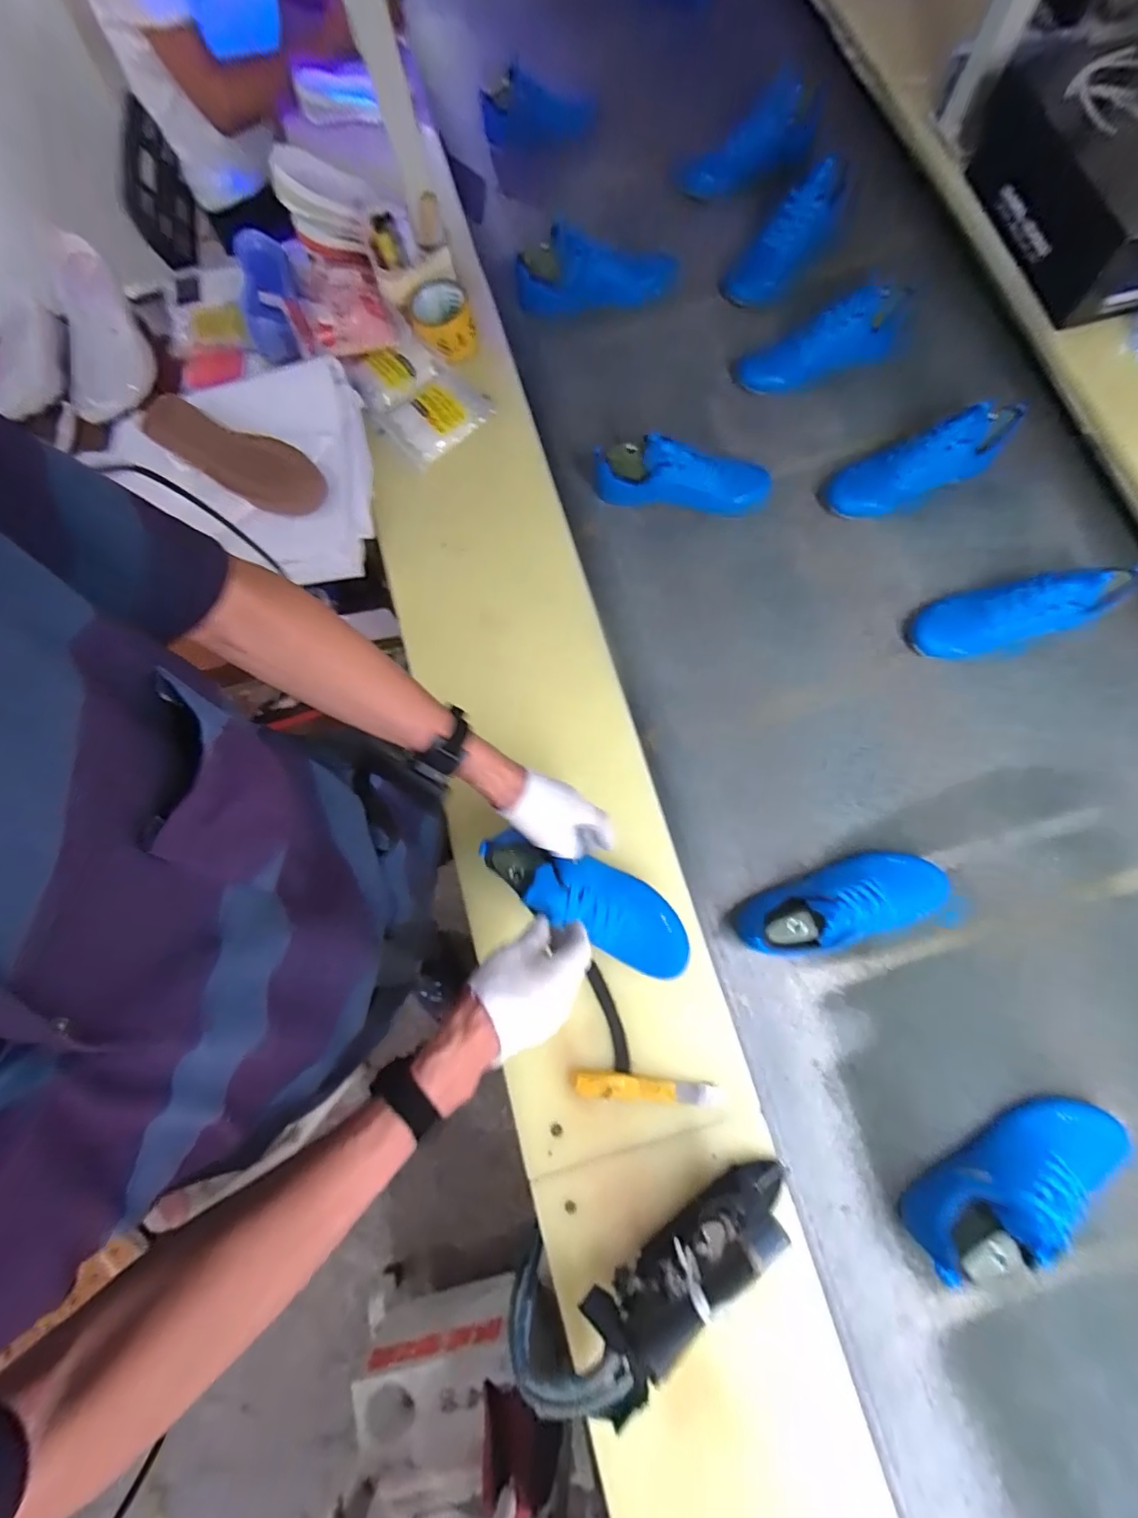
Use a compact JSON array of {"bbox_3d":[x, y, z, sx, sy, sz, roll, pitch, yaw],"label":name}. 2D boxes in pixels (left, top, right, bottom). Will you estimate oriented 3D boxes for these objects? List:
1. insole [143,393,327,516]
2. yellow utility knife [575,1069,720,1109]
[{"bbox_3d":[-0.459,-0.420,0.750,0.272,0.020,0.095,30,80,9],"label":"insole"},{"bbox_3d":[0.088,0.366,0.600,0.158,0.018,0.025,2,77,3],"label":"yellow utility knife"}]

